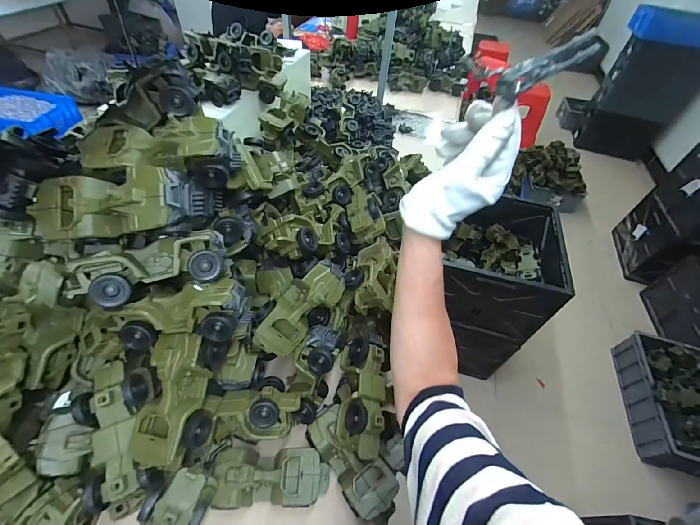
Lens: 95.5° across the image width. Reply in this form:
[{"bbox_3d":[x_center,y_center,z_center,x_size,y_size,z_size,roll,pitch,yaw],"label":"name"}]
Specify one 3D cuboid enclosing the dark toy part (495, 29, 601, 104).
[{"bbox_3d":[0.139,-0.139,0.229,0.063,0.023,0.012,-15,35,42],"label":"dark toy part"}]

